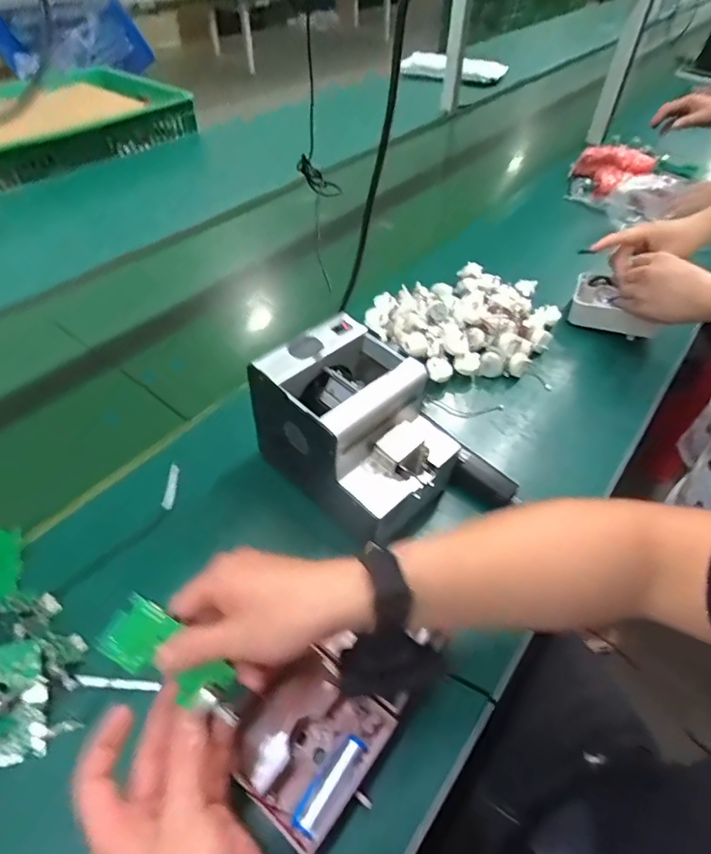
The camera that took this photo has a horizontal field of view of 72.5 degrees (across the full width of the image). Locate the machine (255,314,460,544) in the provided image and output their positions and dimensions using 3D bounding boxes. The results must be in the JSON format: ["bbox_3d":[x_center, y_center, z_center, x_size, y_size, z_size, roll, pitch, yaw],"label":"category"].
[{"bbox_3d":[0.003,0.011,0.504,0.131,0.161,0.173,-34,58,-28],"label":"machine"}]

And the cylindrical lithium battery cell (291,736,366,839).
[{"bbox_3d":[-0.017,0.261,0.355,0.022,0.017,0.067,31,54,23],"label":"cylindrical lithium battery cell"}]

